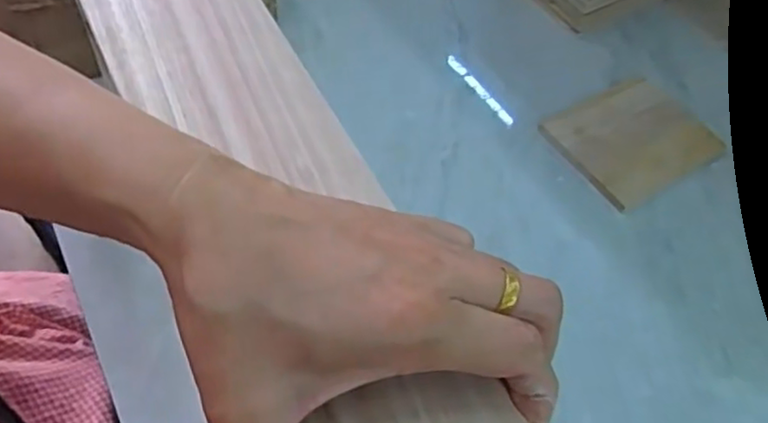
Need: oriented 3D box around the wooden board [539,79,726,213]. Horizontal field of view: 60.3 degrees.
[{"bbox_3d":[0.183,-0.054,0.482,0.111,0.008,0.087,-24,61,-21],"label":"wooden board"}]

